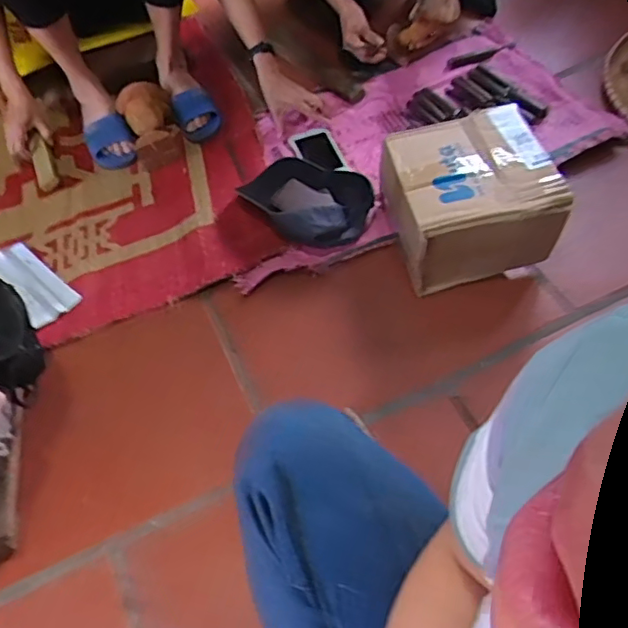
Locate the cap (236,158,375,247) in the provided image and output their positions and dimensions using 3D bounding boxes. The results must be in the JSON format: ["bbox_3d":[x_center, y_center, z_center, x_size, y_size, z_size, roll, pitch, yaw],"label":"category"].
[{"bbox_3d":[-0.009,-0.219,1.056,0.174,0.086,0.239,-38,62,-20],"label":"cap"}]

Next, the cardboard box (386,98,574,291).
[{"bbox_3d":[0.245,-0.179,0.955,0.221,0.185,0.221,-10,55,-2],"label":"cardboard box"}]

